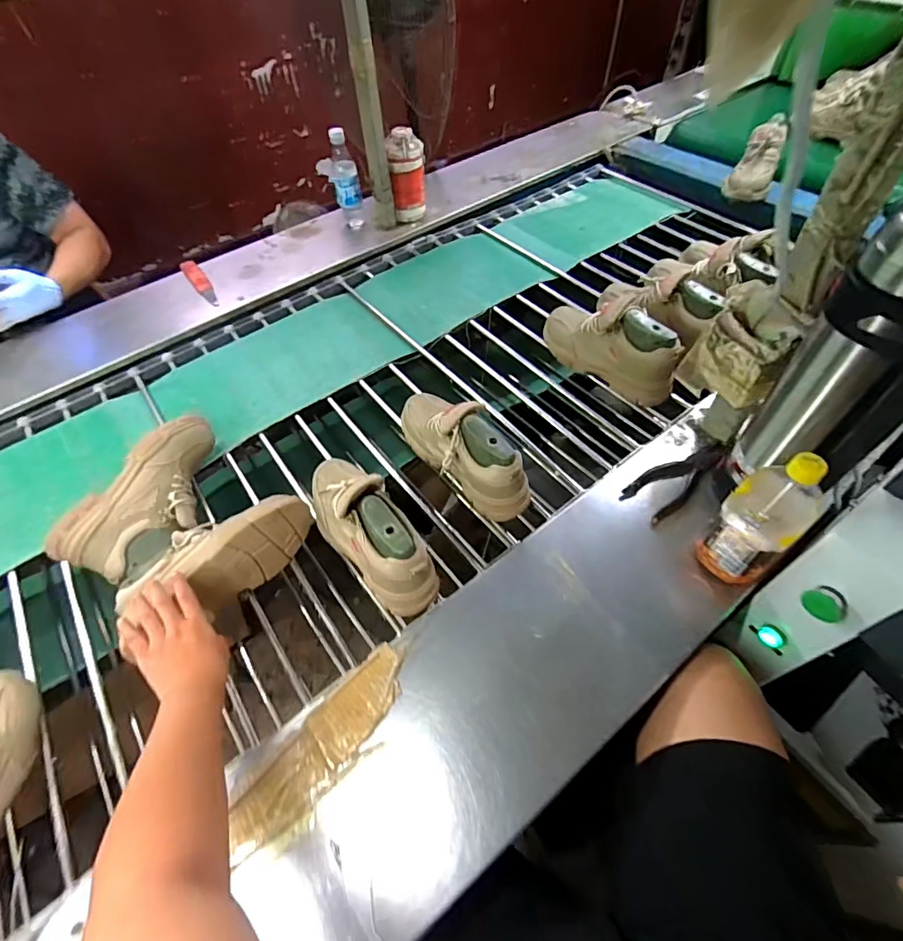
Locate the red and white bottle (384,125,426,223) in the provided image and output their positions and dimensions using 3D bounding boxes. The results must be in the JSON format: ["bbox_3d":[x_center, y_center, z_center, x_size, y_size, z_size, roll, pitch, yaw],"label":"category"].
[{"bbox_3d":[-0.113,-0.758,1.237,0.090,0.189,0.083,-3,55,1],"label":"red and white bottle"}]

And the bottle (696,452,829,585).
[{"bbox_3d":[0.363,0.048,0.545,0.101,0.175,0.083,-38,62,-21],"label":"bottle"}]

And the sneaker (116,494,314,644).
[{"bbox_3d":[-0.327,0.112,0.681,0.118,0.098,0.248,36,64,24],"label":"sneaker"}]

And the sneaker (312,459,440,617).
[{"bbox_3d":[-0.118,0.065,0.657,0.101,0.116,0.264,-38,62,-21],"label":"sneaker"}]

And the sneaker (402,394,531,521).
[{"bbox_3d":[0.010,-0.047,0.736,0.098,0.119,0.263,-31,60,-17],"label":"sneaker"}]

